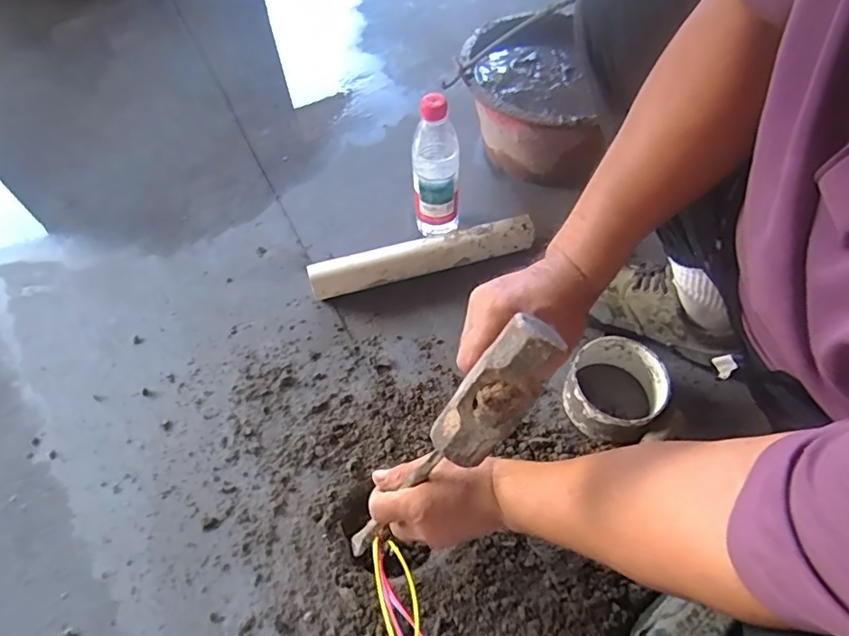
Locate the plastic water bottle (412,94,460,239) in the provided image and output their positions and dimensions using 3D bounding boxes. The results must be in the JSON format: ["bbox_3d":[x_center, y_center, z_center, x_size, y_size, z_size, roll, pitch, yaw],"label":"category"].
[{"bbox_3d":[0.017,-0.198,0.741,0.063,0.231,0.055,-3,58,1],"label":"plastic water bottle"}]

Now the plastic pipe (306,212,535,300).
[{"bbox_3d":[-0.001,-0.088,0.771,0.327,0.051,0.046,-15,59,-6],"label":"plastic pipe"}]

